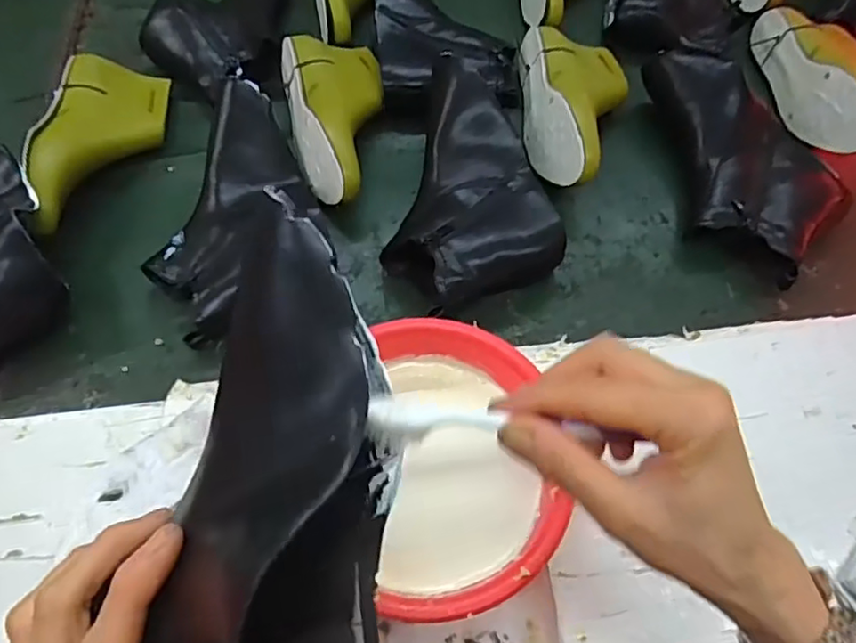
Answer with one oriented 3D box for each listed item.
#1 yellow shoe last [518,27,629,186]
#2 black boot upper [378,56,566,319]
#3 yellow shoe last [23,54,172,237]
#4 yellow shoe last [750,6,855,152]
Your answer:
[{"bbox_3d":[0.161,-0.226,0.655,0.114,0.074,0.221,1,60,0],"label":"yellow shoe last"},{"bbox_3d":[0.021,-0.130,0.596,0.163,0.081,0.247,-23,63,-13],"label":"black boot upper"},{"bbox_3d":[-0.335,-0.184,0.640,0.097,0.071,0.226,1,60,0],"label":"yellow shoe last"},{"bbox_3d":[0.440,-0.275,0.691,0.082,0.068,0.228,-2,60,-2],"label":"yellow shoe last"}]

